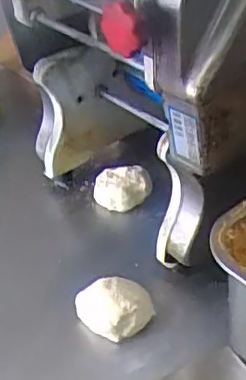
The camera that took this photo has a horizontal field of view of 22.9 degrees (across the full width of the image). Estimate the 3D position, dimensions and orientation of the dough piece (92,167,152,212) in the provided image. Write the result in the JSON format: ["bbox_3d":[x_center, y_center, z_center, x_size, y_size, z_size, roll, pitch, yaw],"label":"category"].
[{"bbox_3d":[-0.002,-0.004,0.792,0.075,0.042,0.048,13,42,19],"label":"dough piece"}]

